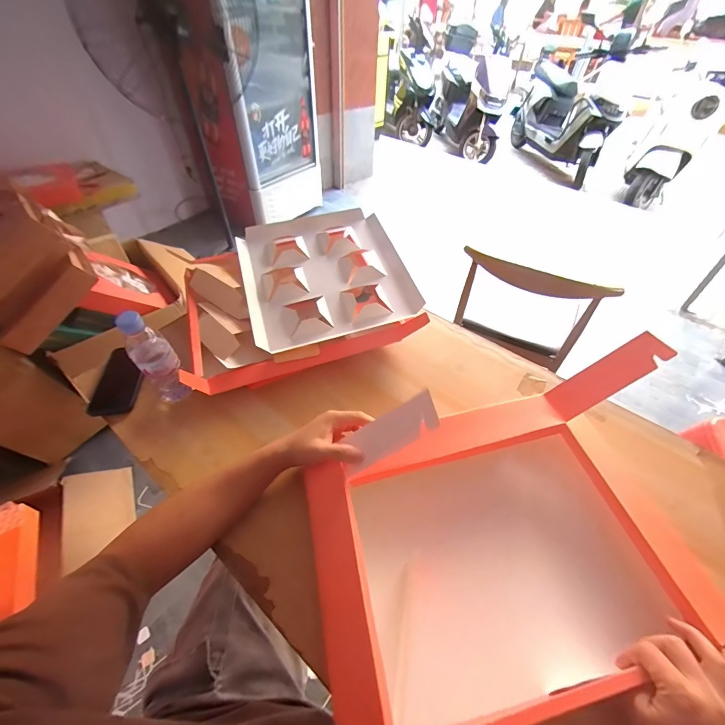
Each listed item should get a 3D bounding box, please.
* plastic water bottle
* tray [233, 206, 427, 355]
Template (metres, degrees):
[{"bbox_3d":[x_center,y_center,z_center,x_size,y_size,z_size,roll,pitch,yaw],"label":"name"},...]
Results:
[{"bbox_3d":[-0.337,-0.008,0.560,0.057,0.179,0.058,-35,58,-27],"label":"plastic water bottle"},{"bbox_3d":[-0.088,-0.206,0.756,0.333,0.046,0.395,-12,51,-11],"label":"tray"}]

